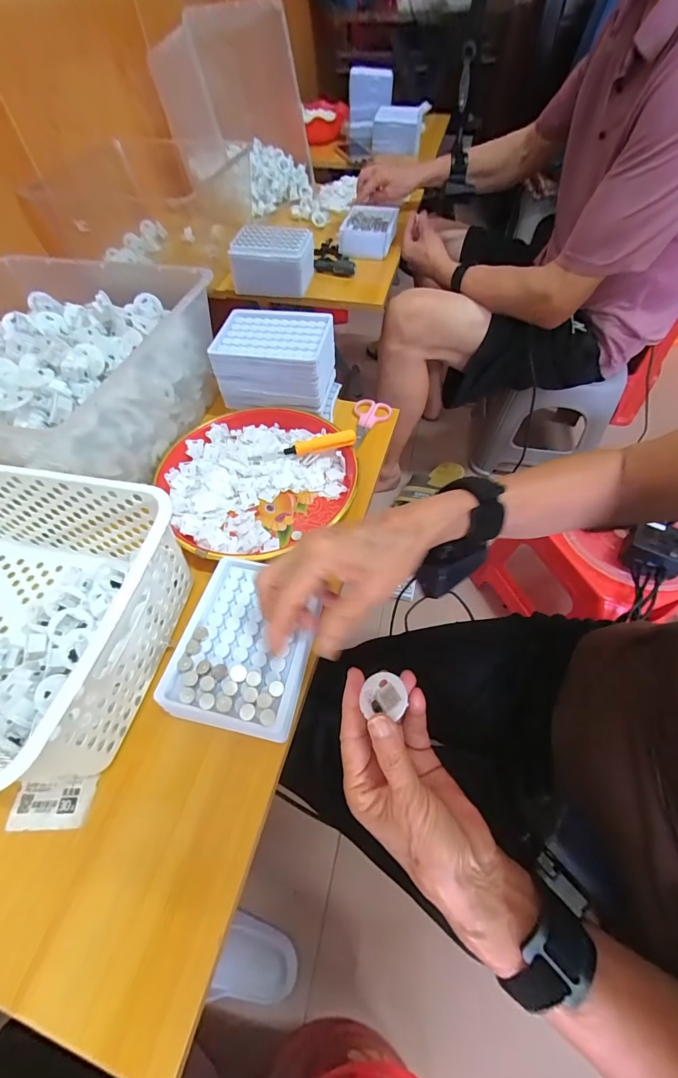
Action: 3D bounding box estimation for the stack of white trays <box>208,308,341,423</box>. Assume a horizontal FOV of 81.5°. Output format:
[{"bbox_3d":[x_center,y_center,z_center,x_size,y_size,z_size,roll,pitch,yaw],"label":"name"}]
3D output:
[{"bbox_3d":[-0.076,-0.219,0.506,0.138,0.092,0.096,6,57,5],"label":"stack of white trays"}]

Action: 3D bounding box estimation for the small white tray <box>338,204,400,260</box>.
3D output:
[{"bbox_3d":[0.062,-0.632,0.809,0.109,0.052,0.118,10,57,8],"label":"small white tray"}]

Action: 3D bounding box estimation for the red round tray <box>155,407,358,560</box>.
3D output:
[{"bbox_3d":[-0.094,-0.073,0.448,0.206,0.028,0.194,-1,57,1],"label":"red round tray"}]

